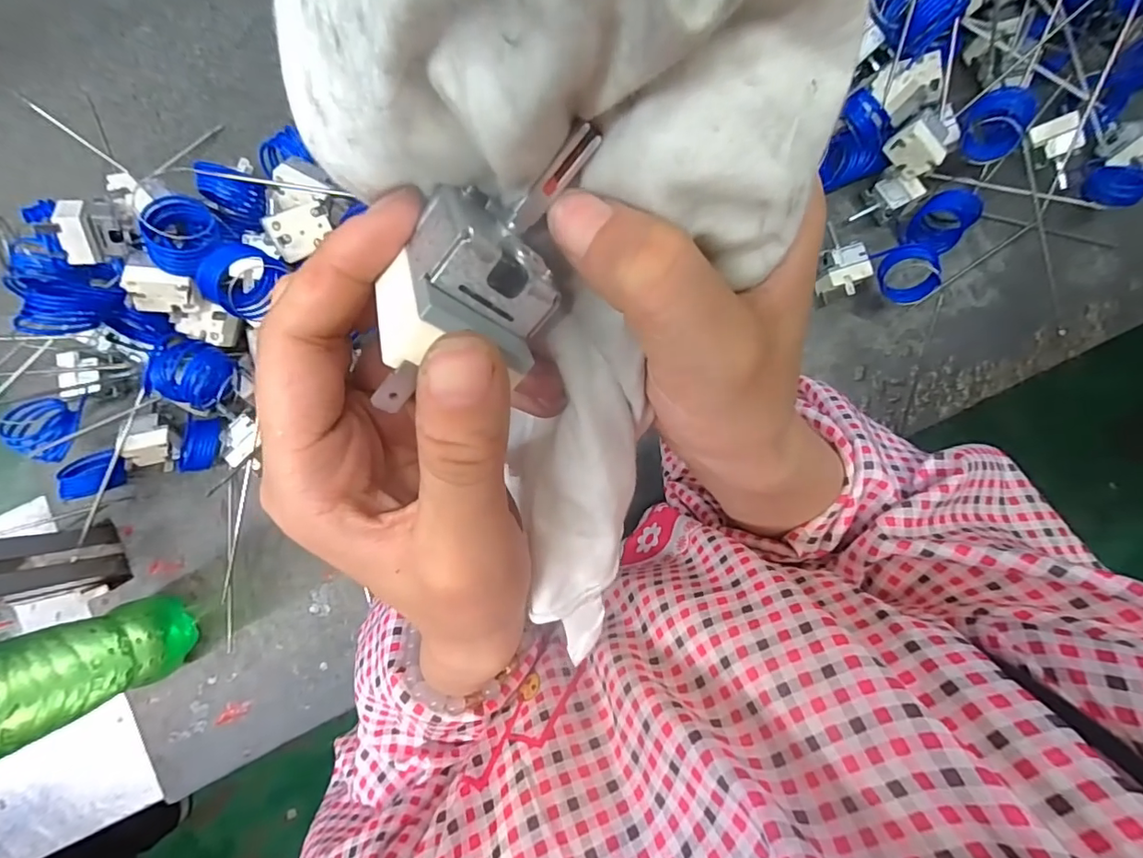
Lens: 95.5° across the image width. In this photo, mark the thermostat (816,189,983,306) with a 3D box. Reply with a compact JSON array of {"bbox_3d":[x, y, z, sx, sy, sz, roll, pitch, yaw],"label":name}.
[{"bbox_3d":[0.273,-0.147,0.430,0.137,0.048,0.084,-24,86,-2],"label":"thermostat"}]

